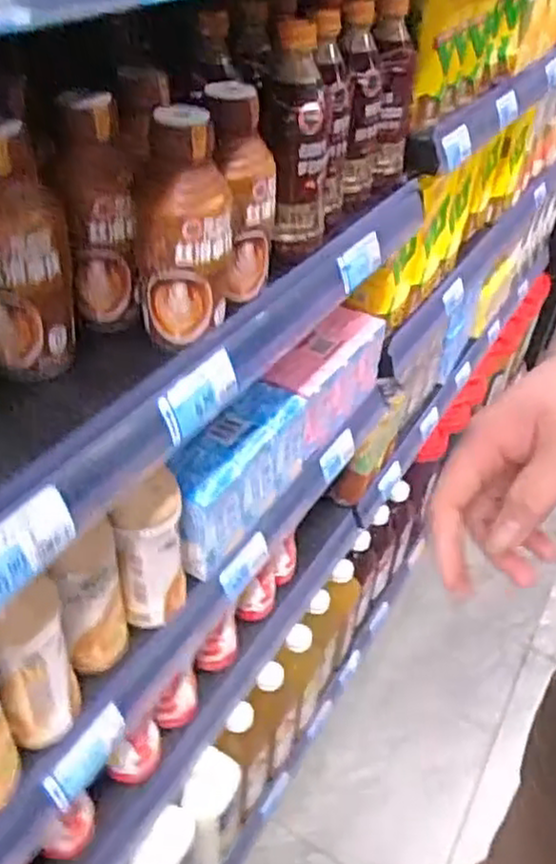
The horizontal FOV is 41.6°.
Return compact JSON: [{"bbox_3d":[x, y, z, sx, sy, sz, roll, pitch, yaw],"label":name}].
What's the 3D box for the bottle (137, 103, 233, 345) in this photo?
[{"bbox_3d":[-0.064,-0.141,0.498,0.062,0.145,0.068,-2,43,-8],"label":"bottle"}]

